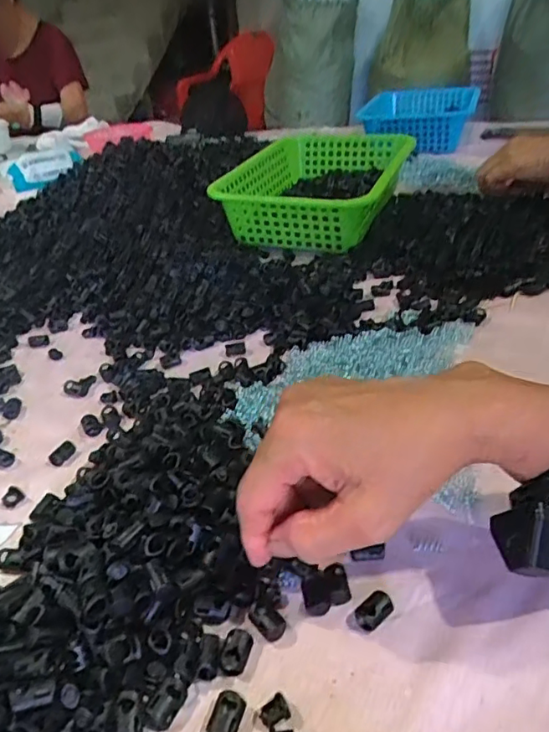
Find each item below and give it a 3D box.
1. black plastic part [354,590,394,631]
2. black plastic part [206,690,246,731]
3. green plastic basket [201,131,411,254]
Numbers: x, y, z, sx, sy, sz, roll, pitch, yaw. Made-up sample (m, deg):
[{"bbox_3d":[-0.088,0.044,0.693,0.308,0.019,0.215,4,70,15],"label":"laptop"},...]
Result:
[{"bbox_3d":[0.053,0.130,0.295,0.021,0.007,0.015,-29,41,-30],"label":"black plastic part"},{"bbox_3d":[-0.022,0.162,0.258,0.012,0.009,0.021,10,37,21],"label":"black plastic part"},{"bbox_3d":[0.065,-0.256,0.793,0.214,0.072,0.293,10,37,21],"label":"green plastic basket"}]

